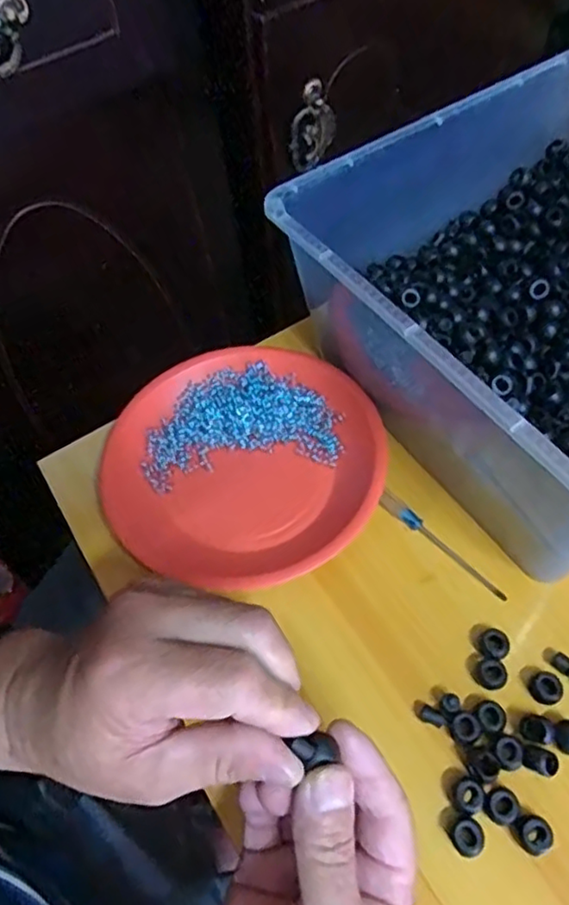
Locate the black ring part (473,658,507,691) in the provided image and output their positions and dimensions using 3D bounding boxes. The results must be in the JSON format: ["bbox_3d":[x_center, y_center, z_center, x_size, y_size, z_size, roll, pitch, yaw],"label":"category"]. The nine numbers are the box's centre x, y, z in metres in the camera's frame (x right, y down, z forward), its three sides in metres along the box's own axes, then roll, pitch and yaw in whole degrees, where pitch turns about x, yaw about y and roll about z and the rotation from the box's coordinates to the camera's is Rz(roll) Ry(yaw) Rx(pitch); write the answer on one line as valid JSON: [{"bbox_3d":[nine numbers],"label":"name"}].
[{"bbox_3d":[0.120,0.129,0.359,0.018,0.011,0.017,-2,57,3],"label":"black ring part"}]

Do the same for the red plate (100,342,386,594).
[{"bbox_3d":[-0.028,0.005,0.457,0.194,0.036,0.191,-2,57,3],"label":"red plate"}]

